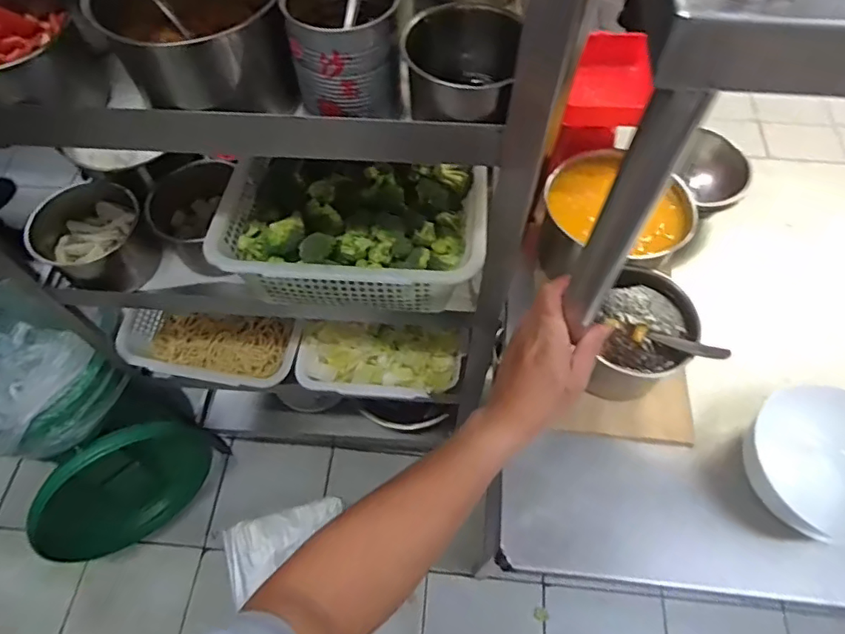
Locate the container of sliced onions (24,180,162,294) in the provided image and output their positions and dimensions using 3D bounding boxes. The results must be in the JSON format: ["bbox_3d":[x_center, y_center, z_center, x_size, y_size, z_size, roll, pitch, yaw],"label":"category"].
[{"bbox_3d":[-0.496,-0.111,0.825,0.150,0.109,0.154,0,61,1],"label":"container of sliced onions"}]

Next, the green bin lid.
[{"bbox_3d":[-0.685,0.390,1.237,0.102,0.381,0.381,37,68,19],"label":"green bin lid"}]

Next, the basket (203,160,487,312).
[{"bbox_3d":[-0.096,-0.137,0.754,0.341,0.108,0.241,1,61,1],"label":"basket"}]

